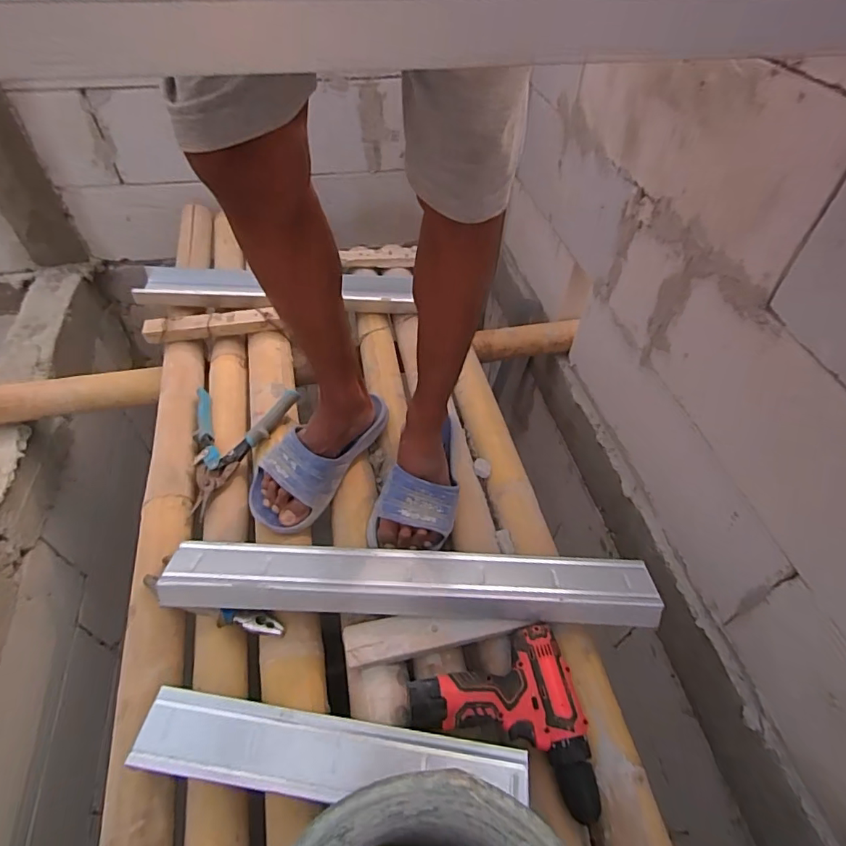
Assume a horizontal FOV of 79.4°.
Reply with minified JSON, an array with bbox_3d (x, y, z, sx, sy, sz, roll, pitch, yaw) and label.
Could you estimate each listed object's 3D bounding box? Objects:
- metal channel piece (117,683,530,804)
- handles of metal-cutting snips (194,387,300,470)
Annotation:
[{"bbox_3d":[-0.116,0.354,0.549,0.368,0.041,0.079,6,49,2],"label":"metal channel piece"},{"bbox_3d":[-0.303,0.004,0.823,0.182,0.047,0.159,6,49,1],"label":"handles of metal-cutting snips"}]

